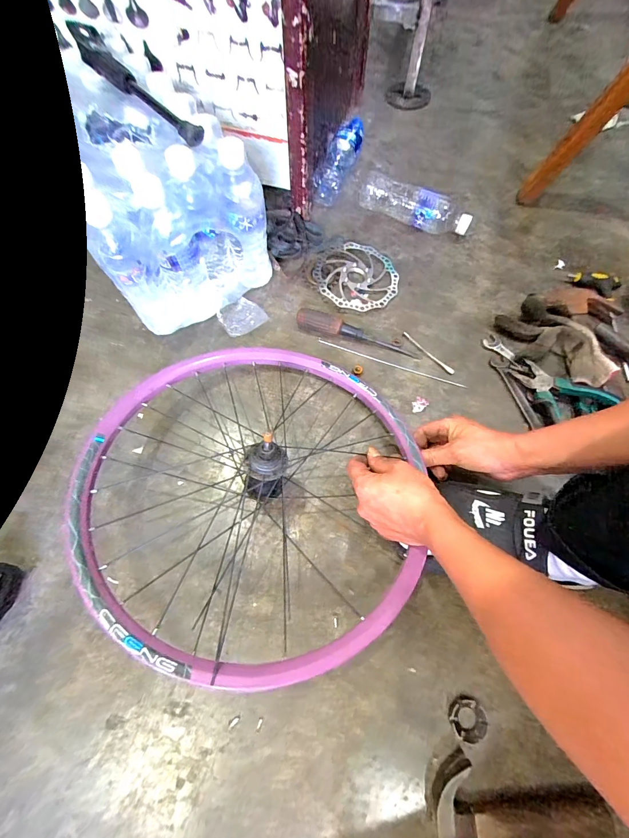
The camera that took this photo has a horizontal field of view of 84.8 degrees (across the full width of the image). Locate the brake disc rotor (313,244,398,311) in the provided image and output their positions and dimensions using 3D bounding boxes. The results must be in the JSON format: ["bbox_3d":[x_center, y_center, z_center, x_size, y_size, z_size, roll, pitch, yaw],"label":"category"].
[{"bbox_3d":[0.076,-0.260,0.622,0.150,0.009,0.152,13,67,-1],"label":"brake disc rotor"}]

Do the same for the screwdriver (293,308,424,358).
[{"bbox_3d":[0.073,-0.143,0.566,0.205,0.033,0.026,14,69,4],"label":"screwdriver"}]

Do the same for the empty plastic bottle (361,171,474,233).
[{"bbox_3d":[0.192,-0.412,0.666,0.219,0.060,0.053,27,70,9],"label":"empty plastic bottle"}]

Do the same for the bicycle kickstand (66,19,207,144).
[{"bbox_3d":[-0.241,-0.440,0.452,0.031,0.039,0.276,-40,74,-15],"label":"bicycle kickstand"}]

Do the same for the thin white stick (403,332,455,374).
[{"bbox_3d":[0.189,-0.111,0.570,0.009,0.004,0.106,-40,74,-15],"label":"thin white stick"}]

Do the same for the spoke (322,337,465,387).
[{"bbox_3d":[0.124,-0.091,0.567,0.248,0.004,0.010,20,69,7],"label":"spoke"}]

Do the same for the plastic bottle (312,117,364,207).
[{"bbox_3d":[0.052,-0.534,0.713,0.057,0.058,0.213,21,69,7],"label":"plastic bottle"}]

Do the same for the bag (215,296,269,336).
[{"bbox_3d":[-0.122,-0.172,0.581,0.070,0.020,0.074,-33,73,-13],"label":"bag"}]

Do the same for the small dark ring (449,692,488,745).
[{"bbox_3d":[0.174,0.338,0.388,0.042,0.008,0.040,0,68,-1],"label":"small dark ring"}]

